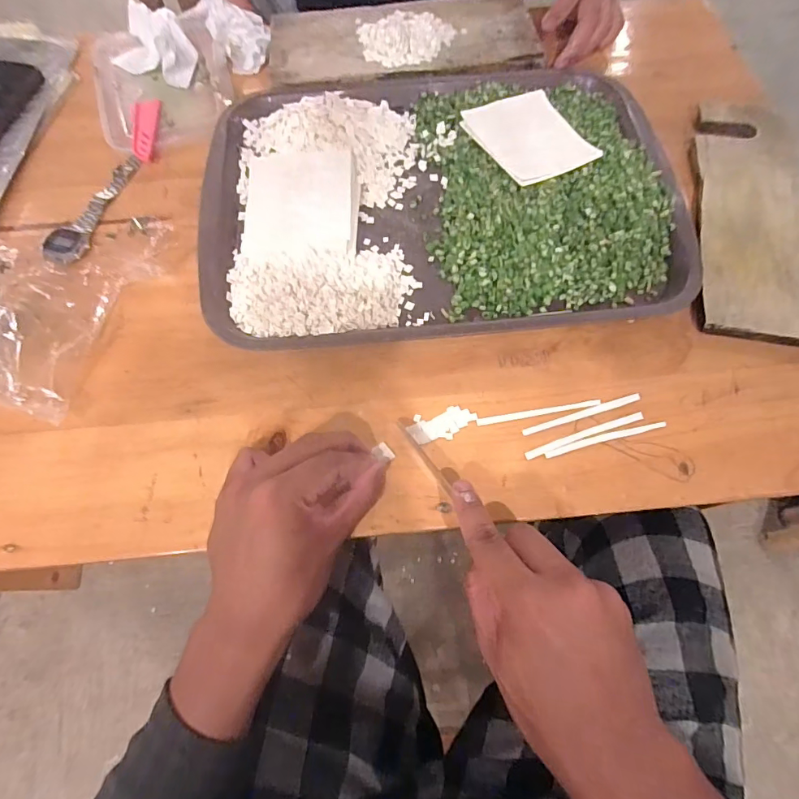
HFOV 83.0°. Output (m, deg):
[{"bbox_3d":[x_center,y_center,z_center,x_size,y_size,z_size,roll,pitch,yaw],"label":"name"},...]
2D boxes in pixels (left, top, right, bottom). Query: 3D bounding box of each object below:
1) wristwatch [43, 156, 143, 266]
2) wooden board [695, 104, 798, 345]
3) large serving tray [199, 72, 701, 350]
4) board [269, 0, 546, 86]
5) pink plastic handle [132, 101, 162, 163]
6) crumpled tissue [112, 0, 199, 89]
[{"bbox_3d":[-0.284,-0.181,0.420,0.032,0.010,0.133,14,71,6],"label":"wristwatch"},{"bbox_3d":[0.320,-0.175,0.404,0.100,0.011,0.272,11,70,5],"label":"wooden board"},{"bbox_3d":[0.037,-0.194,0.407,0.414,0.028,0.297,-5,70,-1],"label":"large serving tray"},{"bbox_3d":[0.003,-0.398,0.491,0.283,0.012,0.125,-8,70,-1],"label":"board"},{"bbox_3d":[-0.257,-0.275,0.456,0.025,0.010,0.080,-8,70,-2],"label":"pink plastic handle"},{"bbox_3d":[-0.258,-0.384,0.485,0.095,0.029,0.075,22,72,9],"label":"crumpled tissue"}]

